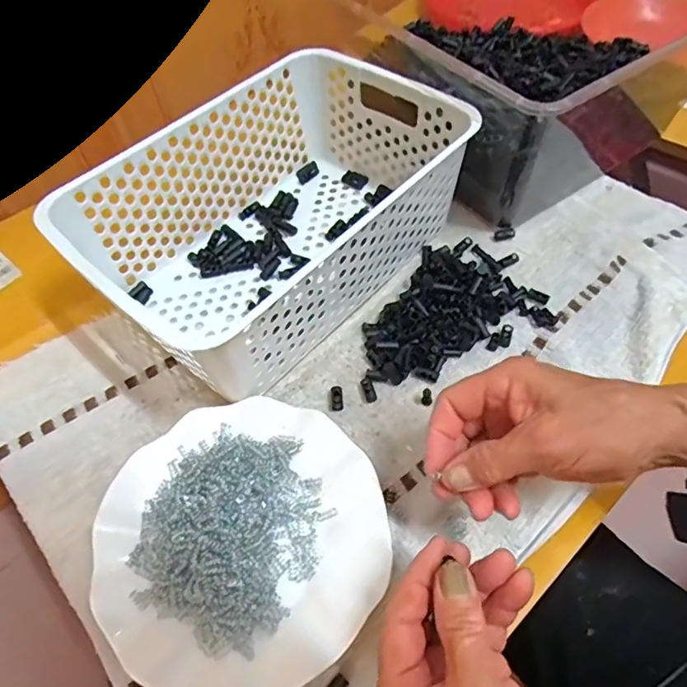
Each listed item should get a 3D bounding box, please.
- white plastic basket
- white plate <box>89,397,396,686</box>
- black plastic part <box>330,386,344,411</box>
[{"bbox_3d":[-0.060,-0.109,0.450,0.202,0.113,0.307,35,61,24],"label":"white plastic basket"},{"bbox_3d":[-0.065,0.126,0.344,0.179,0.027,0.177,0,53,1],"label":"white plate"},{"bbox_3d":[-0.005,0.044,0.414,0.009,0.006,0.020,-5,67,-3],"label":"black plastic part"}]

